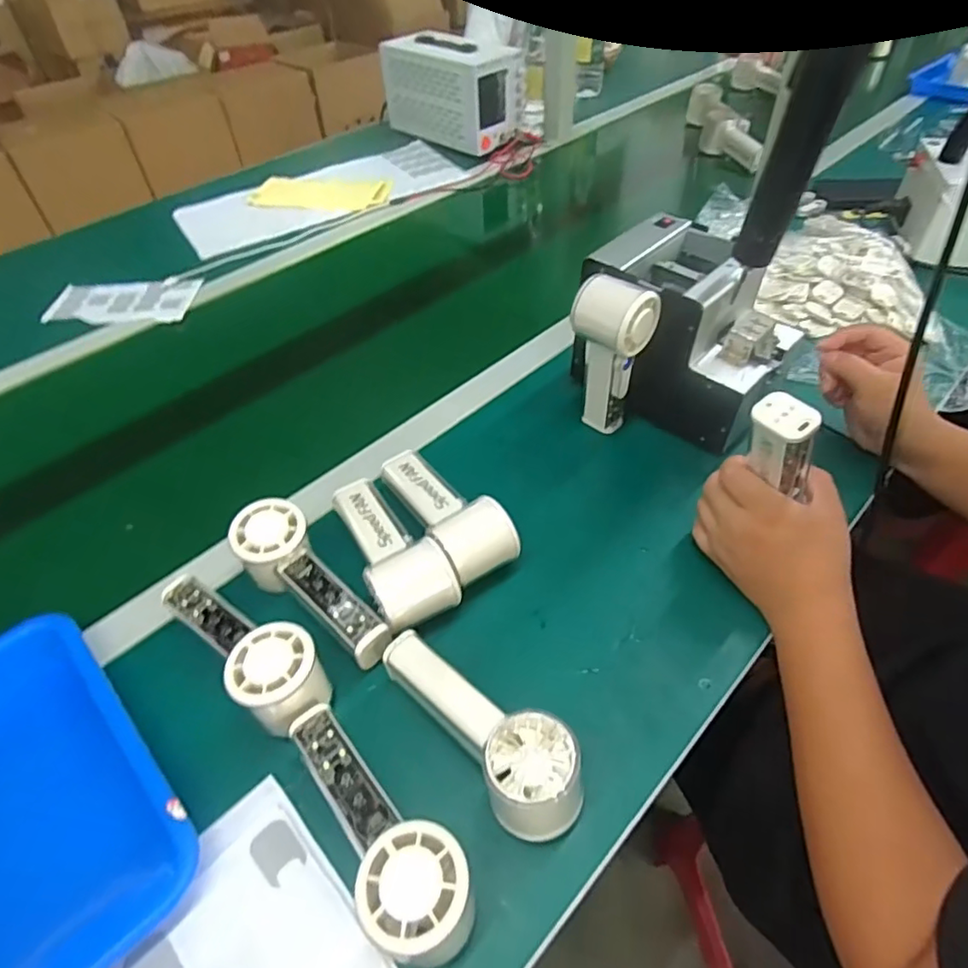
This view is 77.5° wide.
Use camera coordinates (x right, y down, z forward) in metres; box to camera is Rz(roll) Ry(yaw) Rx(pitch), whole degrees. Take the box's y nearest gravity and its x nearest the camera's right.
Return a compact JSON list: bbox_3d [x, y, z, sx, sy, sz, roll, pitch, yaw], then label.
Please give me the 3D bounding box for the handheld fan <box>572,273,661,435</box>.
[{"bbox_3d":[0.115,-0.112,0.563,0.059,0.157,0.055,-32,54,-25],"label":"handheld fan"}]

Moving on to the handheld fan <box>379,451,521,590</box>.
[{"bbox_3d":[-0.038,0.021,0.517,0.061,0.052,0.157,-30,53,-23],"label":"handheld fan"}]

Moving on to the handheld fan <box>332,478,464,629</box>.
[{"bbox_3d":[-0.077,0.049,0.493,0.067,0.048,0.156,-22,50,-17],"label":"handheld fan"}]

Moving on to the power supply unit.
[{"bbox_3d":[-0.066,-0.748,1.155,0.266,0.156,0.127,34,57,29],"label":"power supply unit"}]

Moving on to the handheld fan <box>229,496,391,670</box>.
[{"bbox_3d":[-0.137,0.079,0.463,0.056,0.056,0.154,-34,54,-25],"label":"handheld fan"}]

